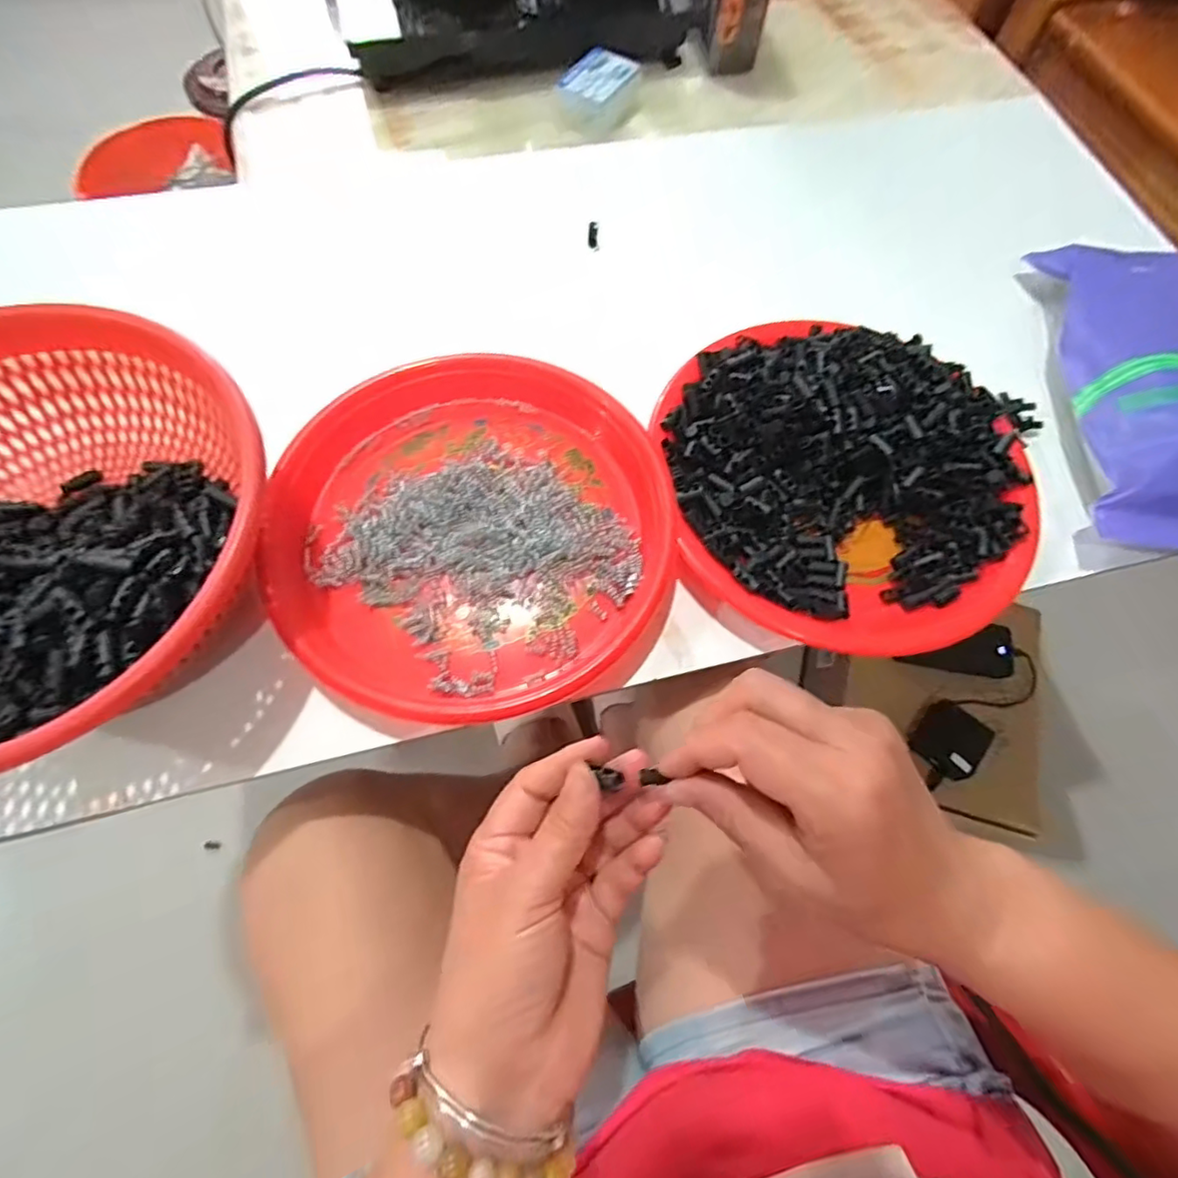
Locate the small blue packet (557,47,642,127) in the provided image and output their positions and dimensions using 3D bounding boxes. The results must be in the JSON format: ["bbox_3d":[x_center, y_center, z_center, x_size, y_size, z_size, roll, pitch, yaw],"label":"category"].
[{"bbox_3d":[0.010,-0.517,0.608,0.063,0.026,0.091,21,68,6],"label":"small blue packet"}]

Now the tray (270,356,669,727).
[{"bbox_3d":[-0.073,-0.042,0.382,0.240,0.030,0.240,1,67,-2],"label":"tray"}]

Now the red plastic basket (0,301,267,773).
[{"bbox_3d":[-0.297,-0.025,0.322,0.252,0.083,0.244,-25,71,-12],"label":"red plastic basket"}]

